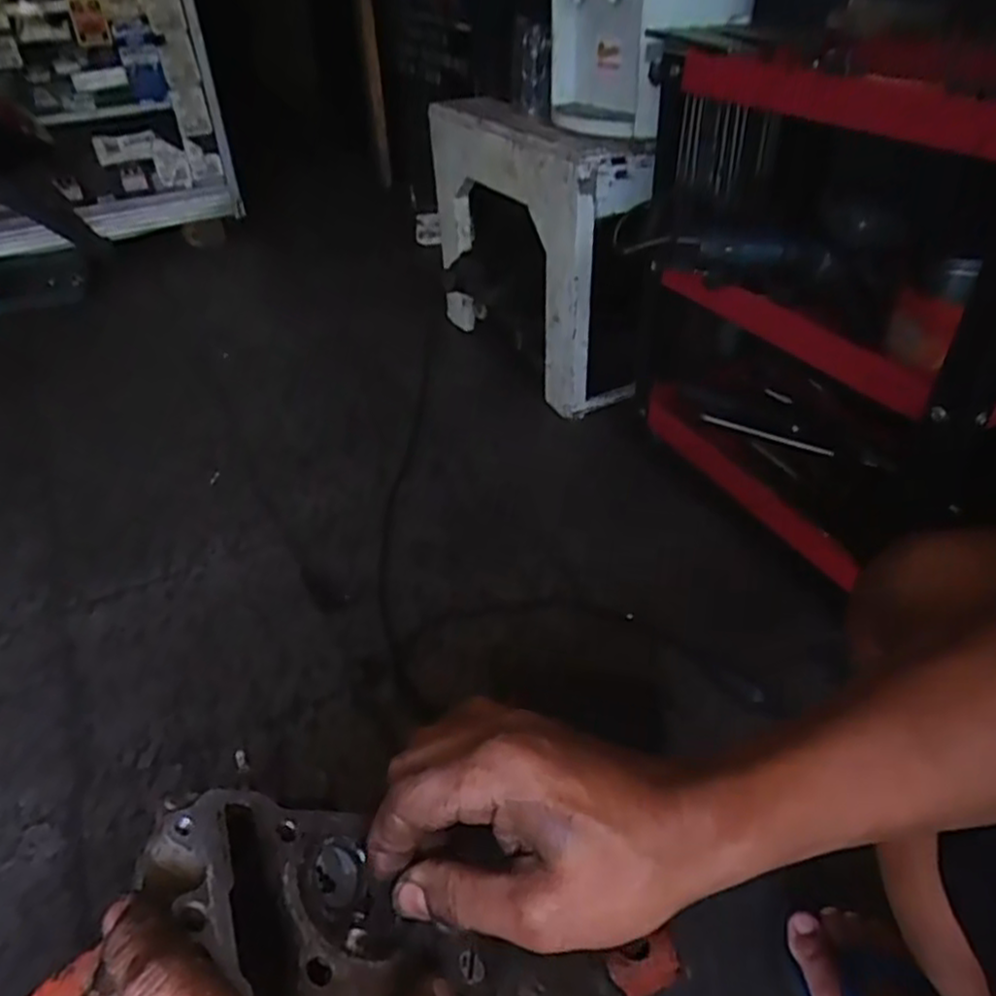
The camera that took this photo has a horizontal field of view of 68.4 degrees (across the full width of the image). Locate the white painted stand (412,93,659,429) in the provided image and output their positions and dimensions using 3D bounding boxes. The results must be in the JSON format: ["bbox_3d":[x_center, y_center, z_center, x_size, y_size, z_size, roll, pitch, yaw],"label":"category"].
[{"bbox_3d":[0.033,-0.477,1.338,0.150,0.402,0.618,-17,41,-19],"label":"white painted stand"}]

